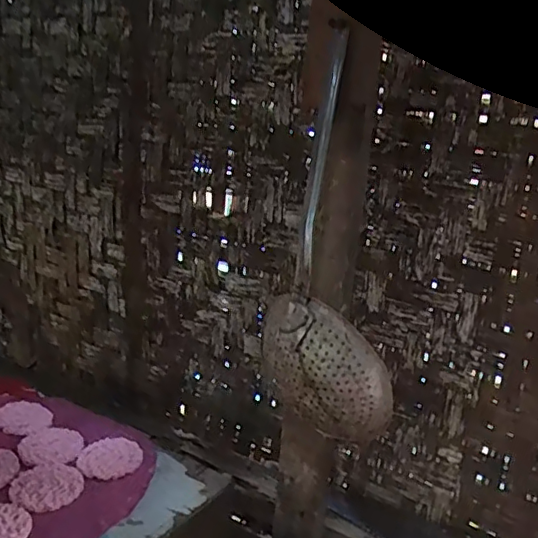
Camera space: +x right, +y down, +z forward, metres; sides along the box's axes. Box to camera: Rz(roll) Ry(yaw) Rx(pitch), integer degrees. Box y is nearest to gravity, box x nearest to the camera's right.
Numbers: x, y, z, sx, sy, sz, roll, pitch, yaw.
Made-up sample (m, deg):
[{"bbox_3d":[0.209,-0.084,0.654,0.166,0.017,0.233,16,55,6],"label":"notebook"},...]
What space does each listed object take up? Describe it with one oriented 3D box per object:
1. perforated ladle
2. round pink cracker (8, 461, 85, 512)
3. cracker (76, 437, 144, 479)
[{"bbox_3d":[0.072,-0.012,0.610,0.142,0.408,0.082,5,13,2],"label":"perforated ladle"},{"bbox_3d":[-0.260,0.250,0.673,0.080,0.005,0.085,7,16,-2],"label":"round pink cracker"},{"bbox_3d":[-0.202,0.239,0.735,0.076,0.004,0.080,7,16,-2],"label":"cracker"}]

